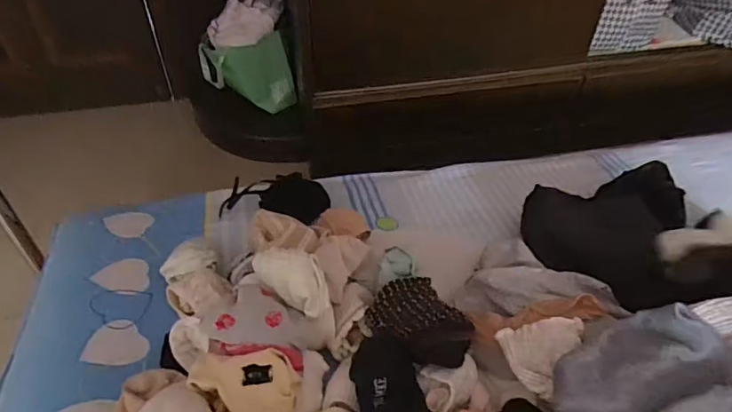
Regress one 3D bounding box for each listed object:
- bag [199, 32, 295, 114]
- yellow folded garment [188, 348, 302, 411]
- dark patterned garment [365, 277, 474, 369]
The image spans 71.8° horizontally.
[{"bbox_3d":[-0.377,-0.419,1.616,0.278,0.214,0.131,-10,46,-11],"label":"bag"},{"bbox_3d":[-0.107,0.162,0.441,0.094,0.046,0.058,-2,45,-2],"label":"yellow folded garment"},{"bbox_3d":[0.053,0.119,0.506,0.104,0.059,0.069,18,43,20],"label":"dark patterned garment"}]

